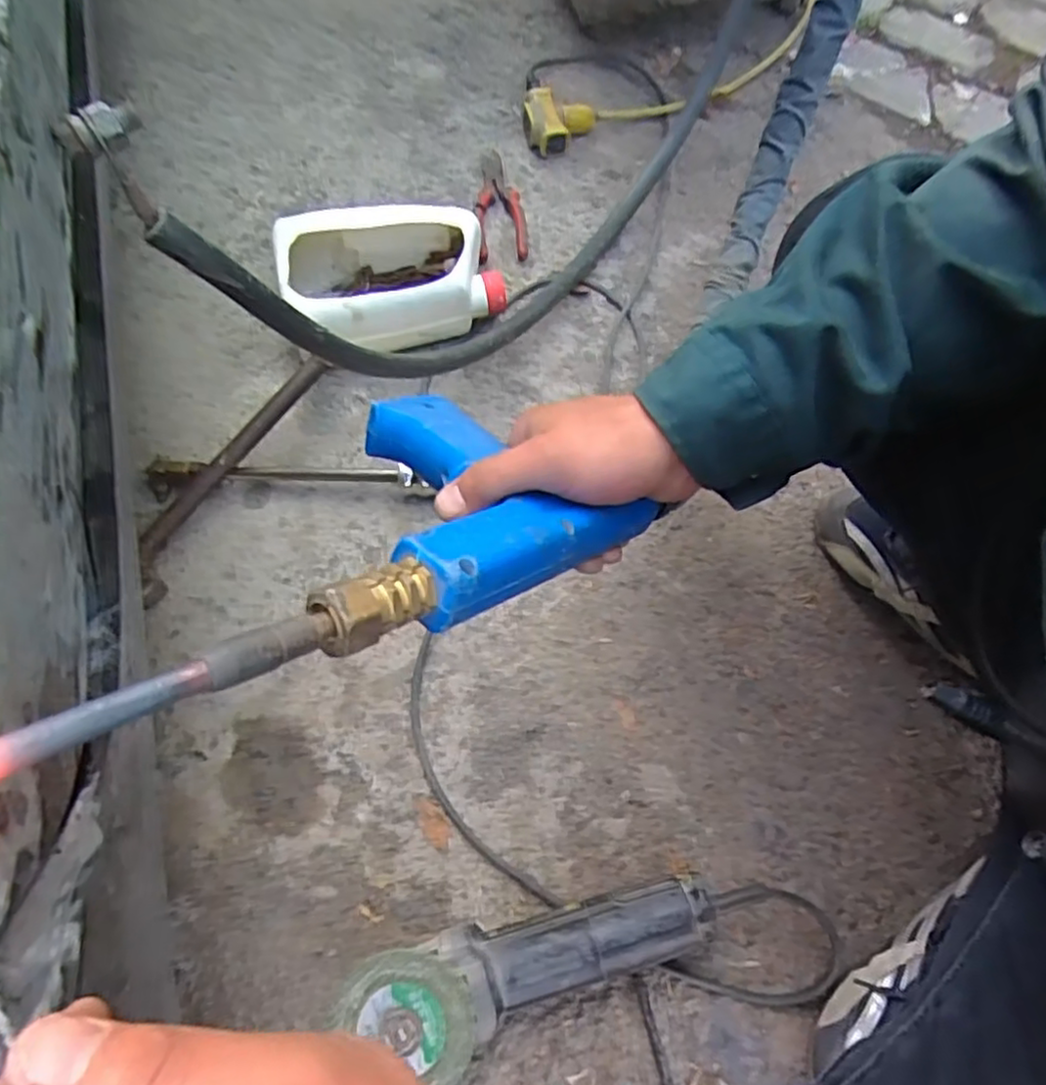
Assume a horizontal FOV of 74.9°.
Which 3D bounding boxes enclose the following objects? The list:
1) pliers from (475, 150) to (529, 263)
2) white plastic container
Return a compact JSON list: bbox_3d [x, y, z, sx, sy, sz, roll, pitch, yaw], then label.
[{"bbox_3d":[-0.030,-0.421,0.844,0.060,0.021,0.178,-5,69,-3],"label":"pliers"},{"bbox_3d":[-0.144,-0.290,0.752,0.226,0.091,0.147,-13,69,-5],"label":"white plastic container"}]

